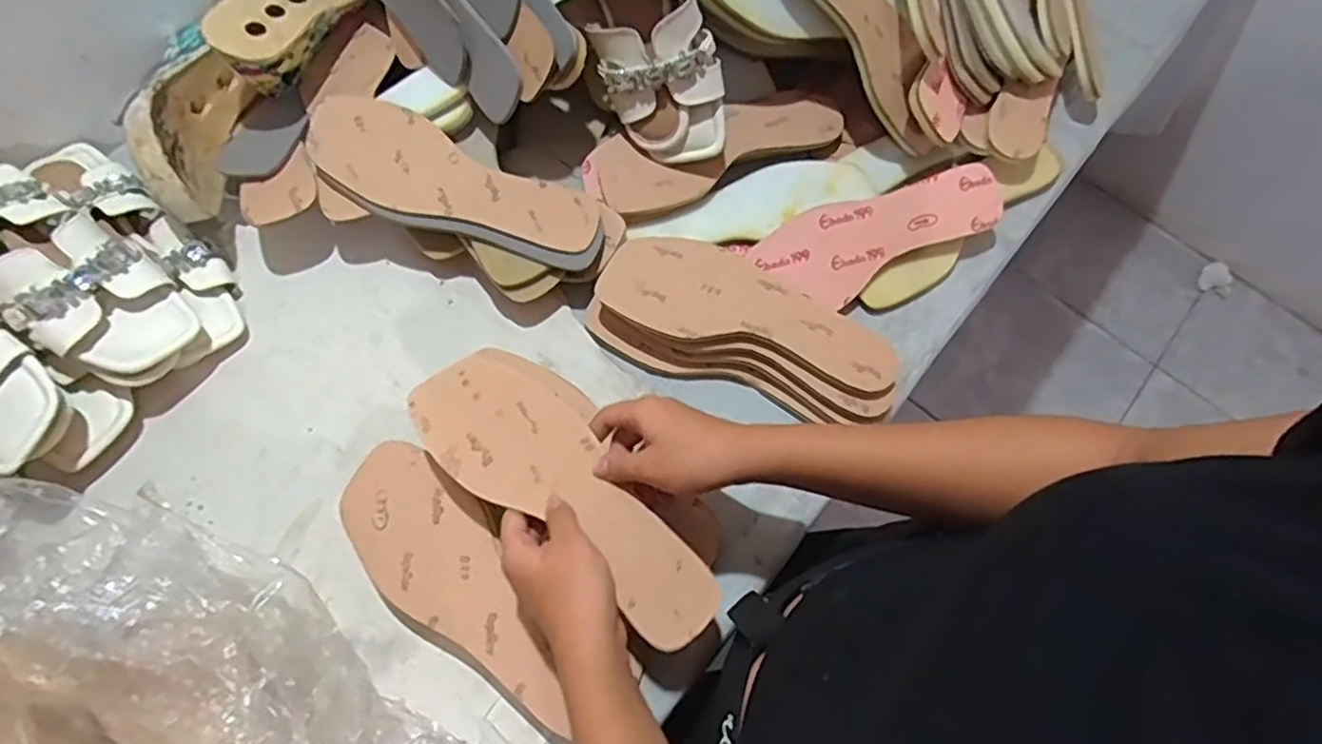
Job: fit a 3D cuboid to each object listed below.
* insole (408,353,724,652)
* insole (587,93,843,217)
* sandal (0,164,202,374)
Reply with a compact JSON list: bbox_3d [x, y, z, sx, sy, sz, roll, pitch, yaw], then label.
[{"bbox_3d":[-0.062,0.077,0.474,0.245,0.008,0.084,37,66,9],"label":"insole"},{"bbox_3d":[0.052,-0.202,0.618,0.233,0.018,0.074,-23,72,-11],"label":"insole"},{"bbox_3d":[-0.476,-0.088,0.524,0.205,0.061,0.098,30,71,9],"label":"sandal"}]

